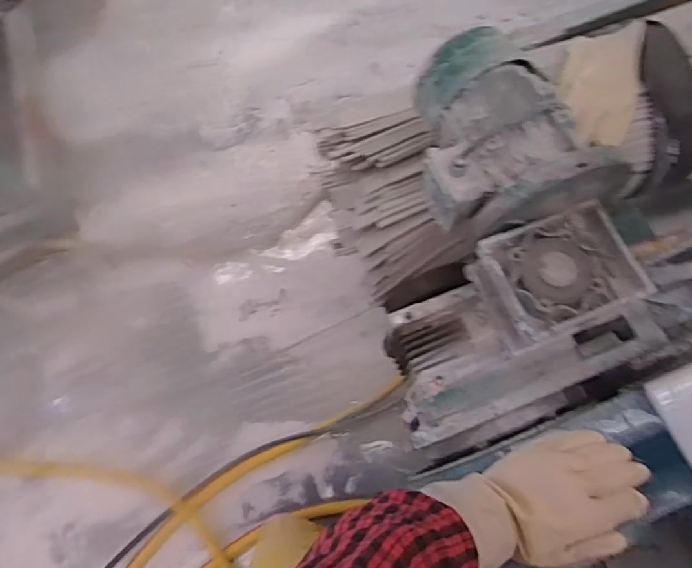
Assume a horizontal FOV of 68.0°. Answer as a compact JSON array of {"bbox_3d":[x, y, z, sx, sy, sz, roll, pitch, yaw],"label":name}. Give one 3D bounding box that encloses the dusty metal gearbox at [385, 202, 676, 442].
[{"bbox_3d":[0.210,0.043,0.603,0.304,0.156,0.172,-22,71,-4],"label":"dusty metal gearbox"}]

